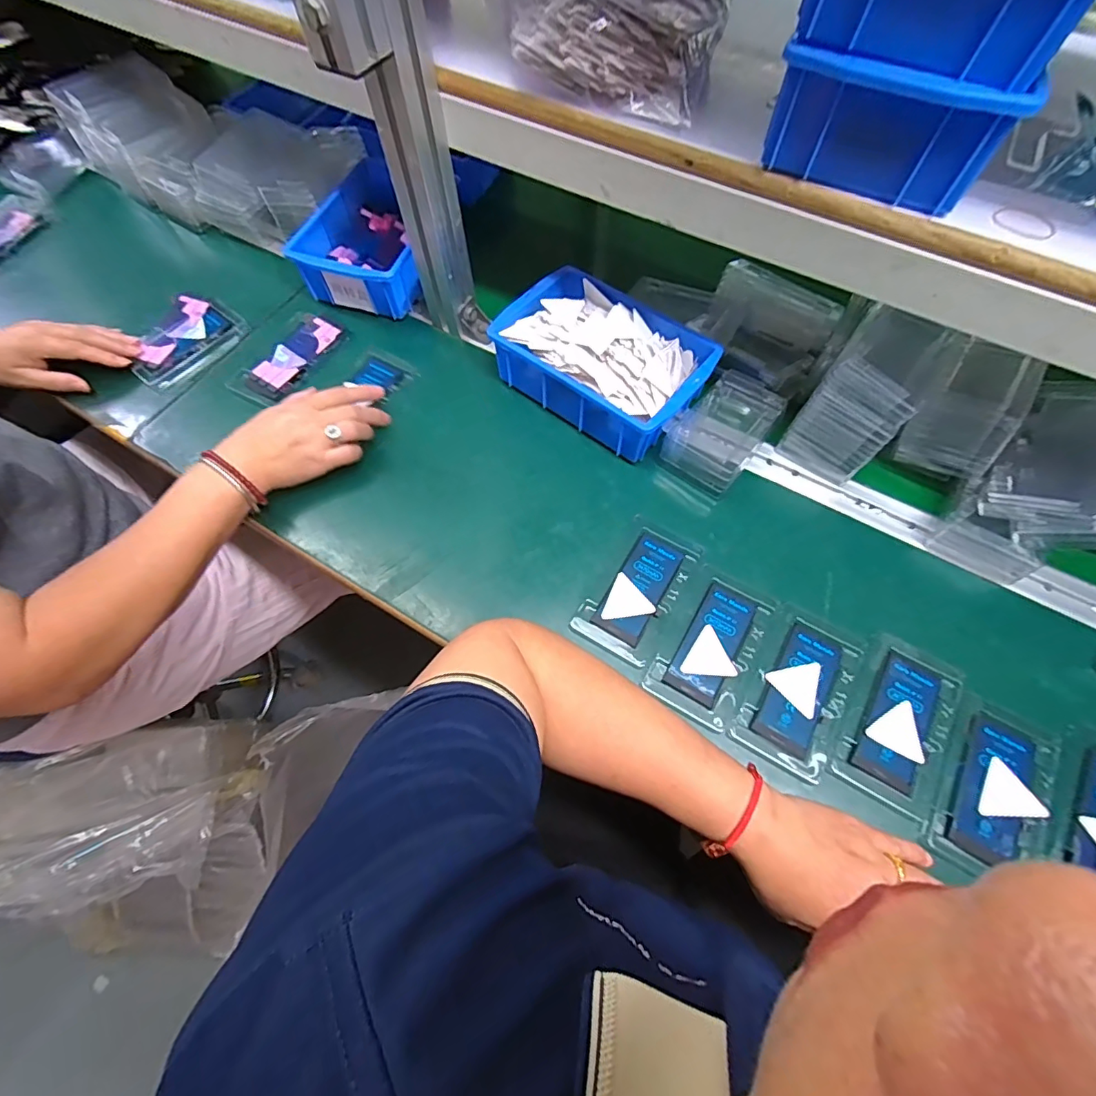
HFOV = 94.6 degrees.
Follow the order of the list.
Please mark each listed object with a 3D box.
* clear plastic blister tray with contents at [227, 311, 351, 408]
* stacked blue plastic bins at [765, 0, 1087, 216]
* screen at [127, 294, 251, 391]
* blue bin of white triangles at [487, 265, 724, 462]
[{"bbox_3d":[-0.288,-0.216,0.569,0.072,0.007,0.135,26,68,12],"label":"clear plastic blister tray with contents"},{"bbox_3d":[0.231,-0.325,0.298,0.130,0.120,0.199,26,68,12],"label":"stacked blue plastic bins"},{"bbox_3d":[-0.418,-0.240,0.580,0.096,0.008,0.125,35,70,15],"label":"screen"},{"bbox_3d":[0.057,-0.192,0.525,0.198,0.068,0.134,37,70,16],"label":"blue bin of white triangles"}]

